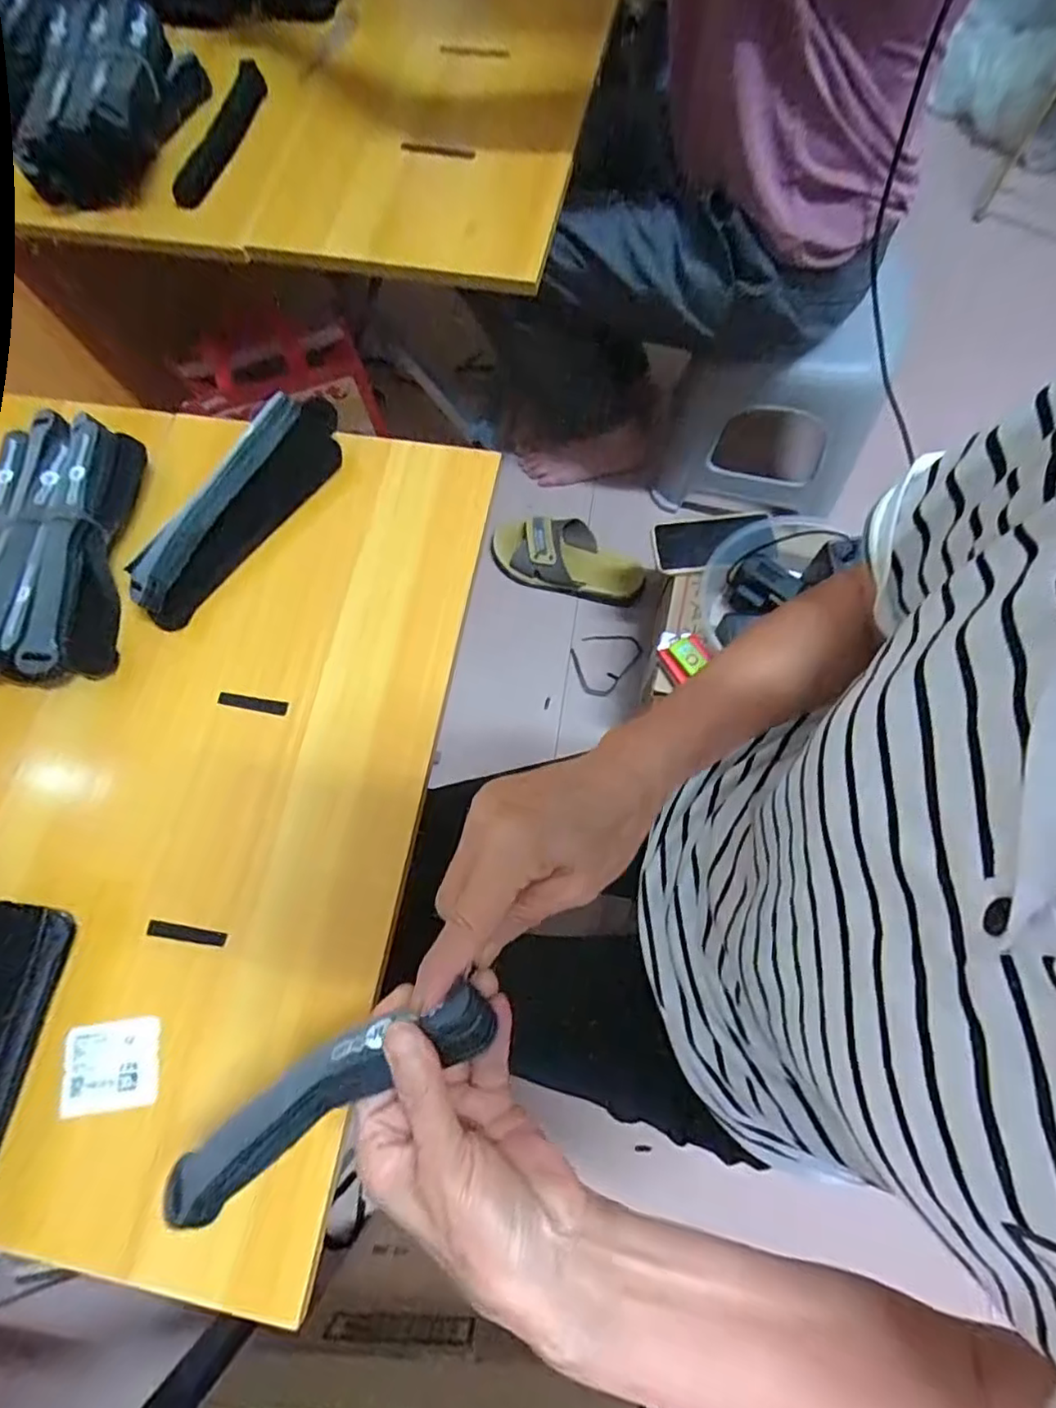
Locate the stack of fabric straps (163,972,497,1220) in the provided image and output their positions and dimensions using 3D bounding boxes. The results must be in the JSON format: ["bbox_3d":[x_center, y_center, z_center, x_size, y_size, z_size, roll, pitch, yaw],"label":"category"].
[{"bbox_3d":[-0.100,0.179,0.269,0.194,0.022,0.034,-38,73,13],"label":"stack of fabric straps"}]

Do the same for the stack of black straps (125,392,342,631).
[{"bbox_3d":[-0.225,-0.155,0.470,0.034,0.056,0.207,35,75,12],"label":"stack of black straps"}]

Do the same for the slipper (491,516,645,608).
[{"bbox_3d":[0.070,-0.240,0.985,0.240,0.062,0.122,8,71,3],"label":"slipper"}]

